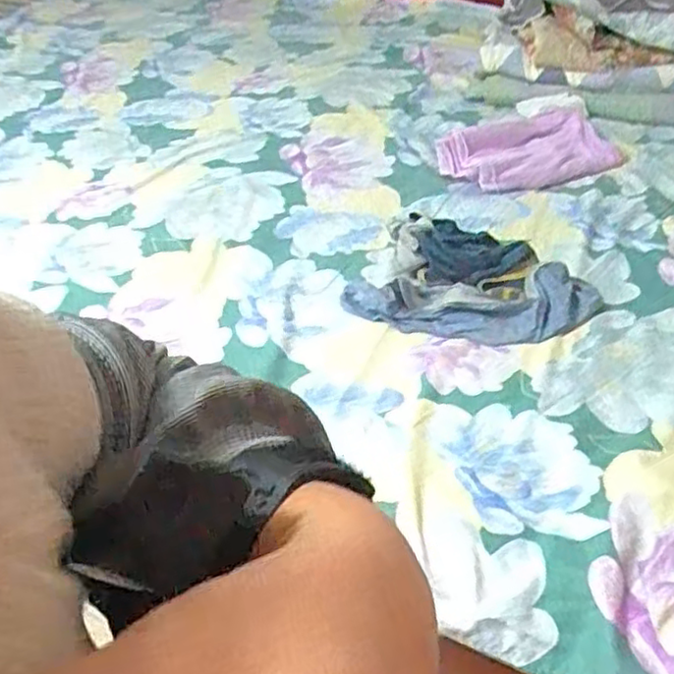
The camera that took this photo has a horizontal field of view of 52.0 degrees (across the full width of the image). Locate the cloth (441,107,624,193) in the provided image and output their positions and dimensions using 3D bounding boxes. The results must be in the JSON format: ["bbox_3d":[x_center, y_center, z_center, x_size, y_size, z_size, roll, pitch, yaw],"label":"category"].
[{"bbox_3d":[0.385,-0.381,1.371,0.375,0.047,0.229,-19,45,-18],"label":"cloth"}]

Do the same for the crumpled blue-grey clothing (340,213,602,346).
[{"bbox_3d":[0.208,-0.085,1.039,0.370,0.064,0.201,6,42,8],"label":"crumpled blue-grey clothing"}]

